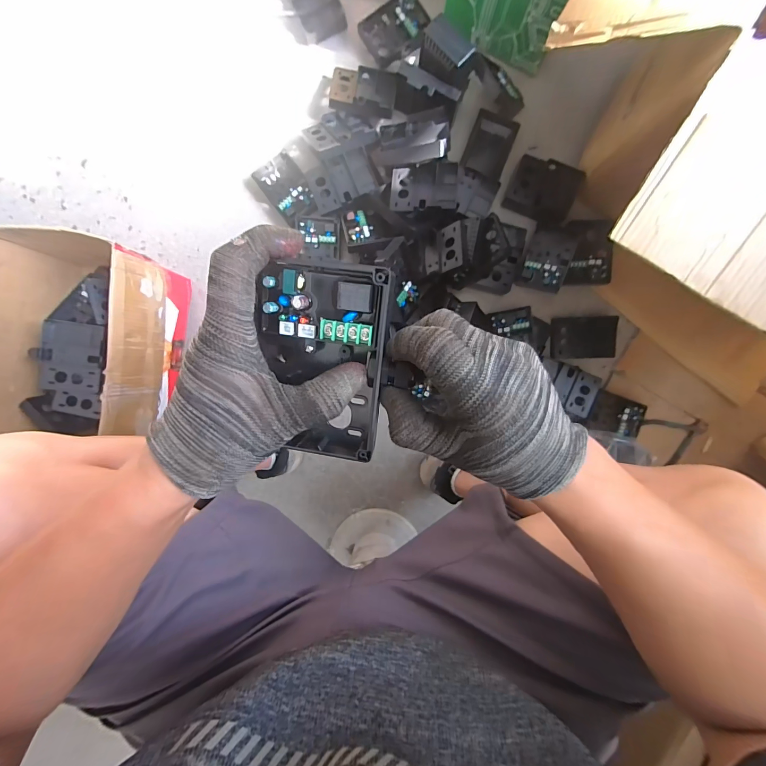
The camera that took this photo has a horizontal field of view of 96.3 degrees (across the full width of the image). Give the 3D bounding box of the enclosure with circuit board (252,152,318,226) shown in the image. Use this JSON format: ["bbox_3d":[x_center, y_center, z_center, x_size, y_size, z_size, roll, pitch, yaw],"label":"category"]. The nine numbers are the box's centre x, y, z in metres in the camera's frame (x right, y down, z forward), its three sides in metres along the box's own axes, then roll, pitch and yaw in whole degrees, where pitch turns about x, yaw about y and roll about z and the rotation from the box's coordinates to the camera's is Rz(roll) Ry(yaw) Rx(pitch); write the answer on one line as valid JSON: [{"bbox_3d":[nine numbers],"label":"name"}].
[{"bbox_3d":[-0.191,-0.390,0.691,0.082,0.027,0.132,-36,93,3],"label":"enclosure with circuit board"}]

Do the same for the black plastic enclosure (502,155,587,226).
[{"bbox_3d":[0.322,-0.387,0.691,0.128,0.021,0.106,23,110,2],"label":"black plastic enclosure"}]

